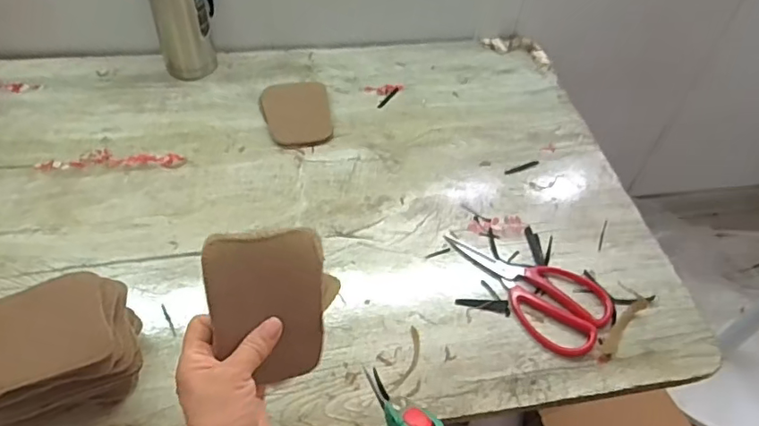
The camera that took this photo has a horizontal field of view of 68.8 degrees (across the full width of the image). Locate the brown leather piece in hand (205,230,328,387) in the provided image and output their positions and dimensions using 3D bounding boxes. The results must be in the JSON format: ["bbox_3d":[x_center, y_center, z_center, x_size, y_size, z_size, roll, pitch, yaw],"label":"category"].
[{"bbox_3d":[-0.087,0.073,0.431,0.088,0.013,0.114,-3,88,-18],"label":"brown leather piece in hand"}]

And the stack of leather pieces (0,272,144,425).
[{"bbox_3d":[-0.275,0.122,0.472,0.126,0.098,0.085,-15,52,-17],"label":"stack of leather pieces"}]

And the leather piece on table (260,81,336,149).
[{"bbox_3d":[-0.113,-0.137,0.761,0.092,0.014,0.116,-5,50,-8],"label":"leather piece on table"}]

